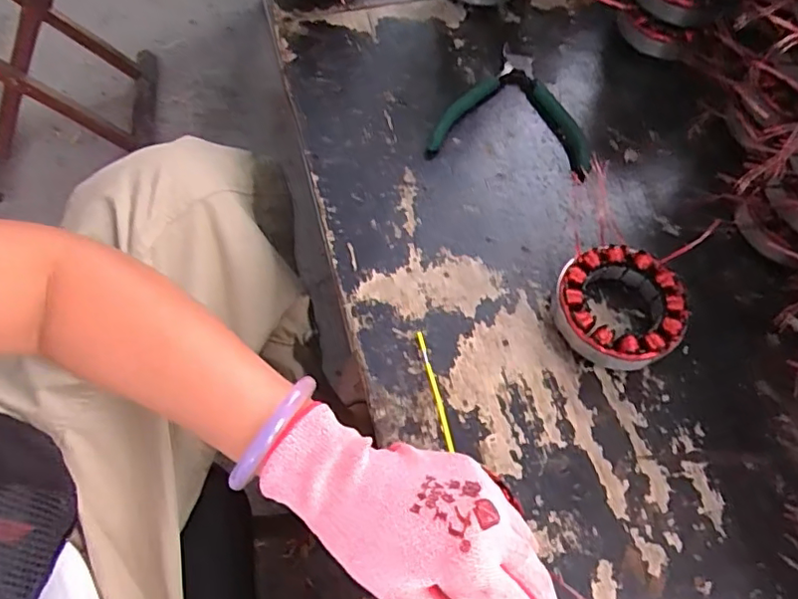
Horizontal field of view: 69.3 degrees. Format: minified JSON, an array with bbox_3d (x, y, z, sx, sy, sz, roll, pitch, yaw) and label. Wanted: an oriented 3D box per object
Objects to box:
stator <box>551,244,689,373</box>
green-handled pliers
[{"bbox_3d":[0.154,0.005,0.405,0.085,0.030,0.084,-1,62,1],"label":"stator"},{"bbox_3d":[0.103,-0.160,0.498,0.131,0.016,0.124,13,63,8],"label":"green-handled pliers"}]

